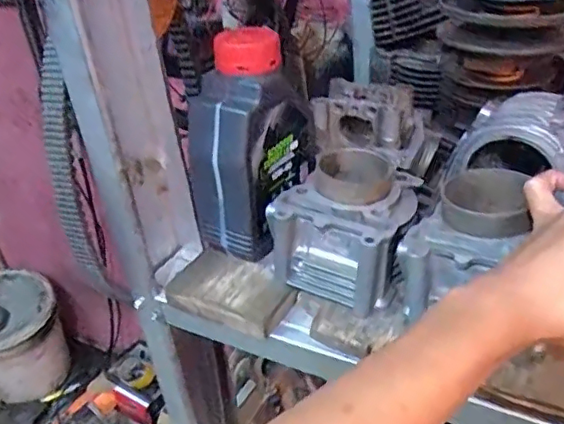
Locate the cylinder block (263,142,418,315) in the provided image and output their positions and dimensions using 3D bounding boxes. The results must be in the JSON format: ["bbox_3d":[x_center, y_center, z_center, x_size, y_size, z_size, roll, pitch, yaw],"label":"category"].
[{"bbox_3d":[0.059,0.005,0.499,0.096,0.088,0.127,9,35,24],"label":"cylinder block"}]

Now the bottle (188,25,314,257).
[{"bbox_3d":[-0.028,-0.062,0.512,0.069,0.179,0.110,16,38,32],"label":"bottle"}]

